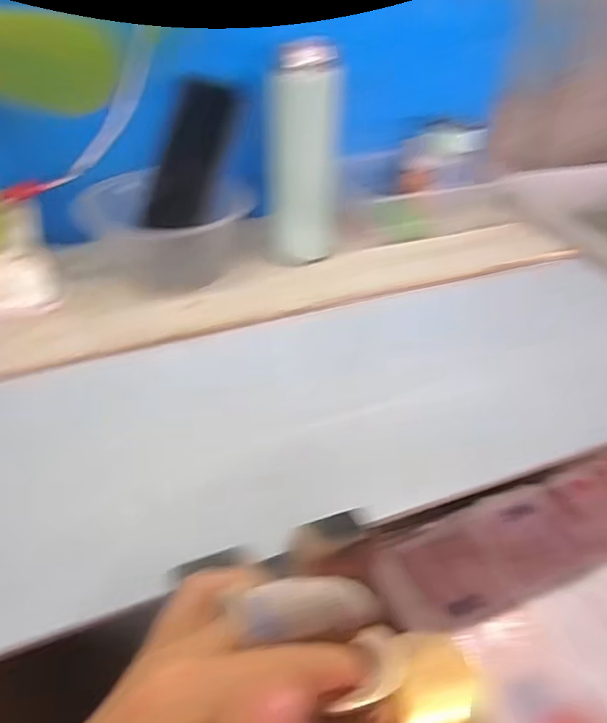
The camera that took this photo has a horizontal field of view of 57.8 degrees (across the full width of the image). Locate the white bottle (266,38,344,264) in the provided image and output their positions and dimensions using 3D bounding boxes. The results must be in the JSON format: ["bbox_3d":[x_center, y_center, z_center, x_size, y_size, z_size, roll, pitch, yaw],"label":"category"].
[{"bbox_3d":[0.000,-0.201,0.587,0.067,0.232,0.052,6,42,2],"label":"white bottle"}]

